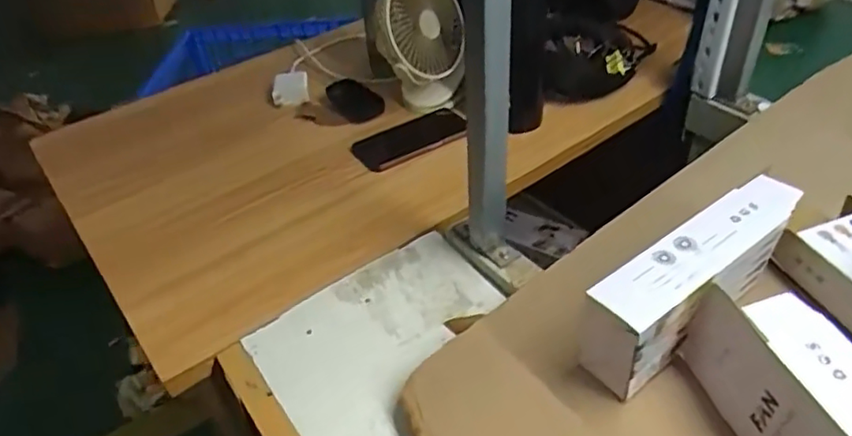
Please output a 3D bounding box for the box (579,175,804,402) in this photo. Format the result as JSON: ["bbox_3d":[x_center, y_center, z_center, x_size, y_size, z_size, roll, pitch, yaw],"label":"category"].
[{"bbox_3d":[0.221,0.061,0.532,0.211,0.116,0.064,-29,49,-24],"label":"box"}]

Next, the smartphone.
[{"bbox_3d":[-0.019,-0.109,0.854,0.161,0.008,0.079,-22,46,-18],"label":"smartphone"}]

